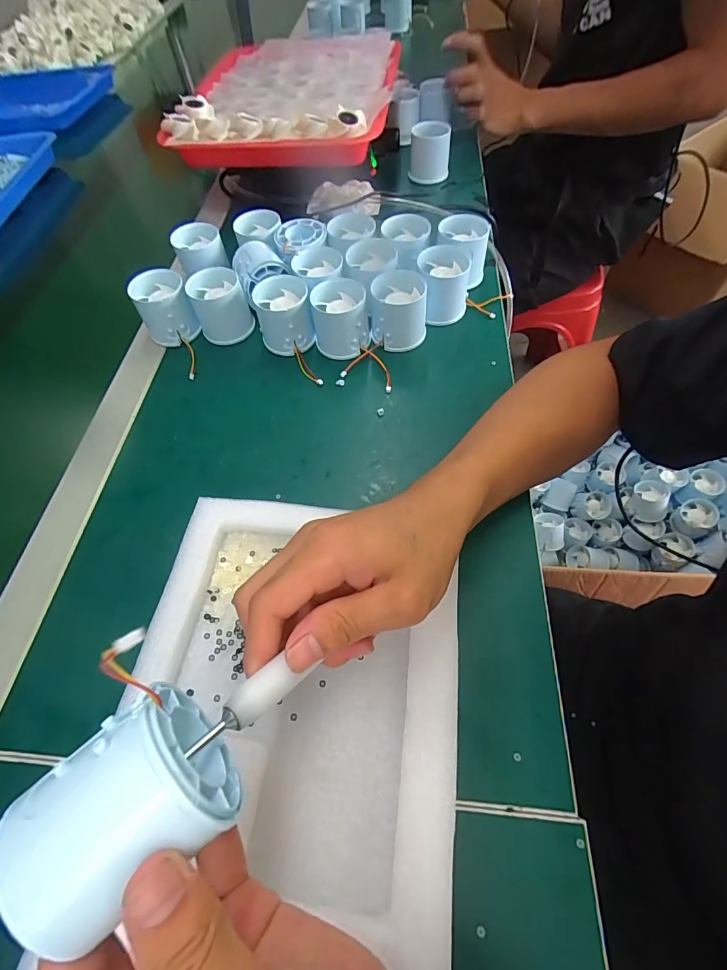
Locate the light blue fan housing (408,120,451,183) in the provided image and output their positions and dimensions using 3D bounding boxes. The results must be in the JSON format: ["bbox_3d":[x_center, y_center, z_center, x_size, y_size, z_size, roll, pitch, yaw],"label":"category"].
[{"bbox_3d":[0.091,-0.457,0.560,0.054,0.056,0.045,5,60,6],"label":"light blue fan housing"}]

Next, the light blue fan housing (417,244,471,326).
[{"bbox_3d":[0.081,-0.200,0.411,0.051,0.055,0.051,3,60,5],"label":"light blue fan housing"}]

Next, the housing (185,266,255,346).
[{"bbox_3d":[-0.145,-0.182,0.418,0.053,0.054,0.053,-19,61,-8],"label":"housing"}]

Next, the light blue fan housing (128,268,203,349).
[{"bbox_3d":[-0.202,-0.181,0.420,0.051,0.055,0.054,-23,61,-10],"label":"light blue fan housing"}]

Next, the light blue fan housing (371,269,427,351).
[{"bbox_3d":[0.034,-0.167,0.394,0.050,0.056,0.047,1,60,3],"label":"light blue fan housing"}]

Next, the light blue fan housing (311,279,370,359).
[{"bbox_3d":[-0.022,-0.160,0.396,0.052,0.050,0.050,-3,60,1],"label":"light blue fan housing"}]

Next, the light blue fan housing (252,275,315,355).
[{"bbox_3d":[-0.077,-0.166,0.403,0.051,0.055,0.050,-9,60,-3],"label":"light blue fan housing"}]

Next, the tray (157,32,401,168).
[{"bbox_3d":[-0.095,-0.519,0.542,0.266,0.039,0.346,3,60,7],"label":"tray"}]

